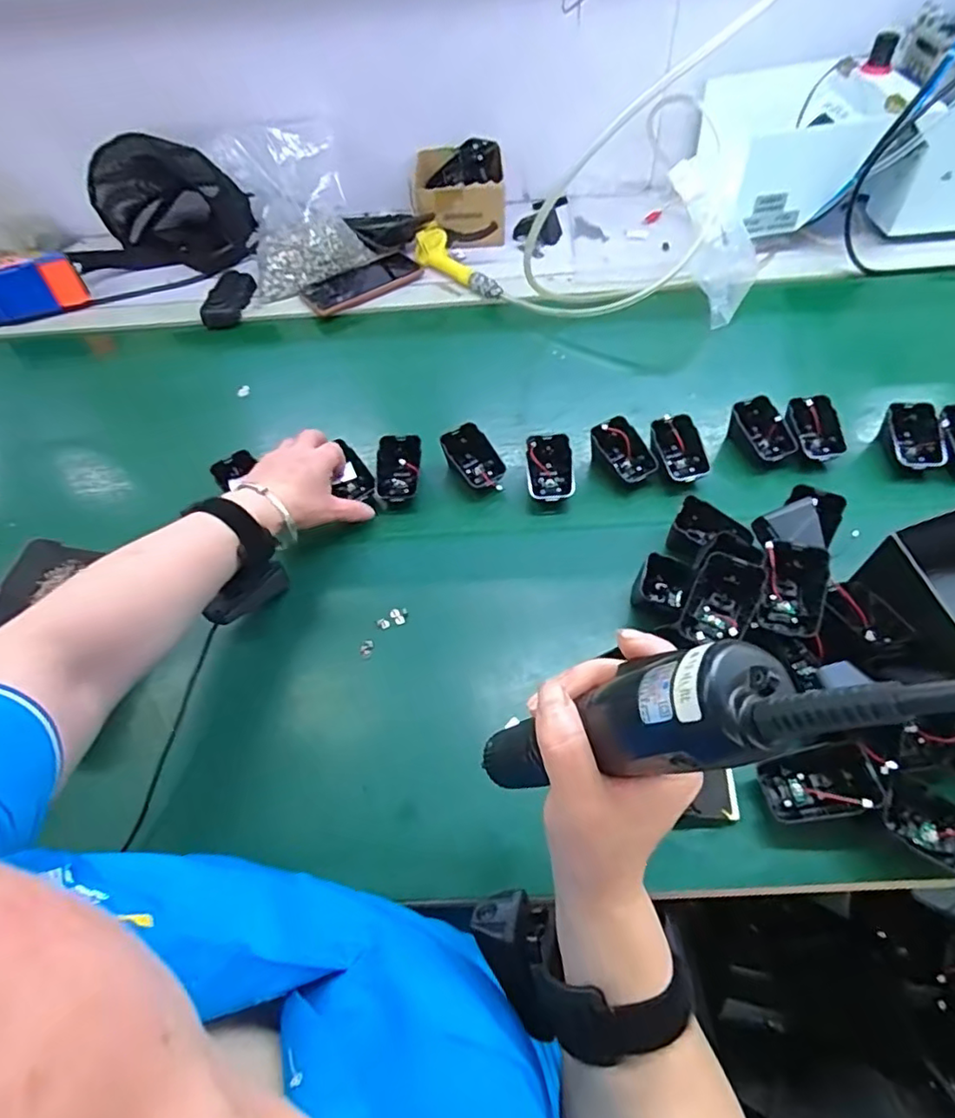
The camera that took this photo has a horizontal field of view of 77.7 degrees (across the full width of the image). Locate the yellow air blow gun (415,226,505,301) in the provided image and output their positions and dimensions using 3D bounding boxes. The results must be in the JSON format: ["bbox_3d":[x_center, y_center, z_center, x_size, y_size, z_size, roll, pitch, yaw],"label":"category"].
[{"bbox_3d":[-0.034,-0.405,0.820,0.047,0.046,0.174,-29,56,-16],"label":"yellow air blow gun"}]

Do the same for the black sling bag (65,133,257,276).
[{"bbox_3d":[-0.453,-0.512,0.864,0.242,0.162,0.144,-5,53,1],"label":"black sling bag"}]

